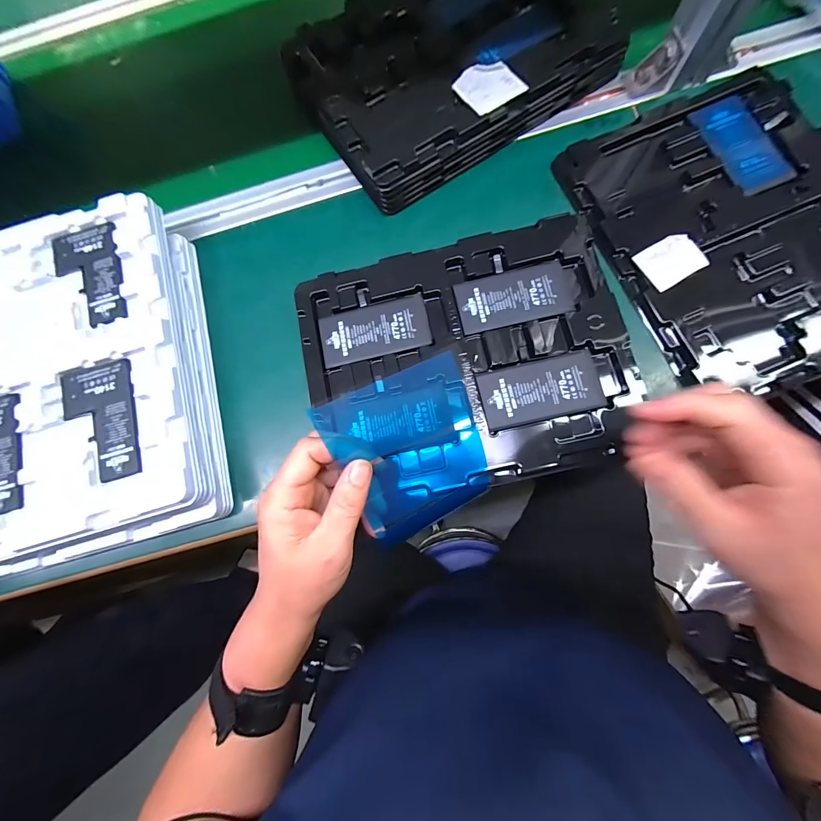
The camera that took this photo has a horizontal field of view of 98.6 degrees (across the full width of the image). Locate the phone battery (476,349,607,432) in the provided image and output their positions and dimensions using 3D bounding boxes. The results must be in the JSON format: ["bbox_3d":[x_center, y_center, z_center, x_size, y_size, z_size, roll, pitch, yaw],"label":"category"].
[{"bbox_3d":[0.109,-0.017,0.296,0.098,0.005,0.050,-13,77,3],"label":"phone battery"}]

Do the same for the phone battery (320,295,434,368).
[{"bbox_3d":[-0.033,-0.073,0.322,0.097,0.005,0.050,-13,77,3],"label":"phone battery"}]

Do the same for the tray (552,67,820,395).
[{"bbox_3d":[0.284,-0.160,0.305,0.213,0.019,0.273,-24,77,1],"label":"tray"}]

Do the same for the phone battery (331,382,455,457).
[{"bbox_3d":[-0.014,0.011,0.302,0.096,0.004,0.049,-12,77,3],"label":"phone battery"}]

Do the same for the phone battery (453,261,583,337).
[{"bbox_3d":[0.095,-0.102,0.315,0.106,0.006,0.051,-13,77,3],"label":"phone battery"}]

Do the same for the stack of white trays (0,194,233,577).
[{"bbox_3d":[-0.327,-0.015,0.321,0.281,0.069,0.294,-16,77,2],"label":"stack of white trays"}]

